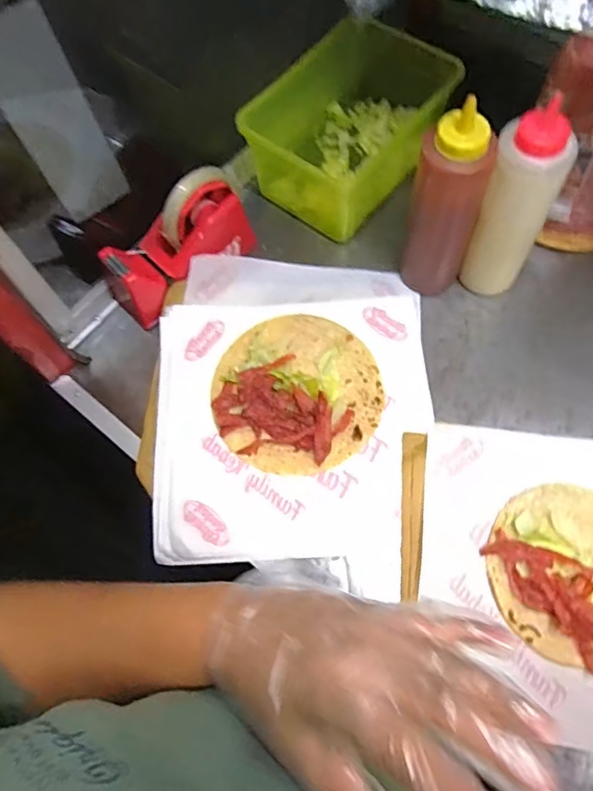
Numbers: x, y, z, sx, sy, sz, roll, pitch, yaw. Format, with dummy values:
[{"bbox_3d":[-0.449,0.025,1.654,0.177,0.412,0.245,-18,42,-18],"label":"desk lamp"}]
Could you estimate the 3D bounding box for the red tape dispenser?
[{"bbox_3d":[-0.123,-0.151,0.561,0.169,0.104,0.065,-43,71,0],"label":"red tape dispenser"}]

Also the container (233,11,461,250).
[{"bbox_3d":[0.057,-0.293,0.600,0.138,0.104,0.207,34,74,13],"label":"container"}]

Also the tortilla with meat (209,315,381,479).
[{"bbox_3d":[-0.001,-0.007,0.534,0.158,0.015,0.166,-1,67,2],"label":"tortilla with meat"}]

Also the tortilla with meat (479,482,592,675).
[{"bbox_3d":[0.234,0.144,0.453,0.134,0.017,0.142,-1,67,2],"label":"tortilla with meat"}]

